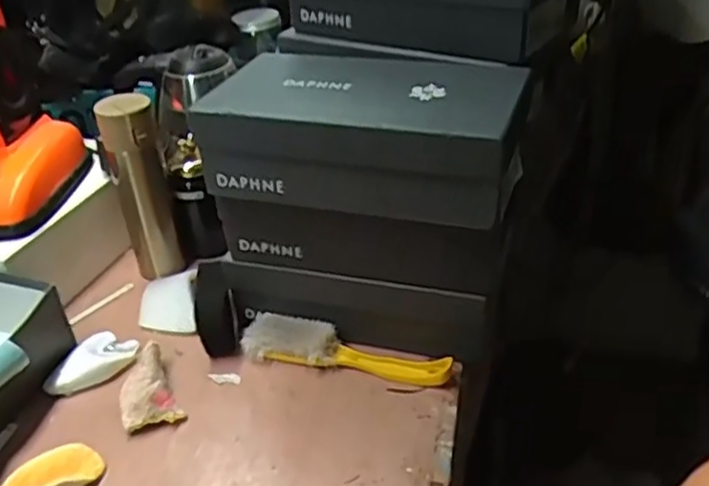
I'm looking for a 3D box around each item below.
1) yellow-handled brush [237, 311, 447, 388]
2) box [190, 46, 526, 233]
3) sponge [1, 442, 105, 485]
[{"bbox_3d":[-0.012,0.115,0.757,0.232,0.029,0.047,9,36,18],"label":"yellow-handled brush"},{"bbox_3d":[0.016,-0.116,0.701,0.291,0.099,0.181,9,36,19],"label":"box"},{"bbox_3d":[-0.287,0.222,0.637,0.048,0.032,0.107,26,44,37],"label":"sponge"}]

